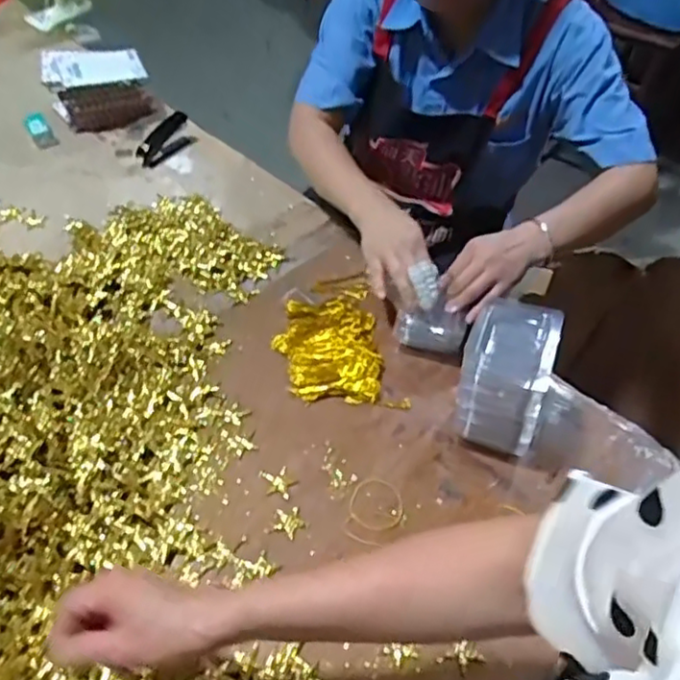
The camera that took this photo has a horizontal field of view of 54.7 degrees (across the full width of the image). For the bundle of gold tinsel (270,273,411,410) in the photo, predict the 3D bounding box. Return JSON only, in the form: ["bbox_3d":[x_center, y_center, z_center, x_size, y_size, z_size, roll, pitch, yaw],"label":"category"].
[{"bbox_3d":[-0.009,0.000,0.791,0.127,0.019,0.210,-9,50,-11],"label":"bundle of gold tinsel"}]

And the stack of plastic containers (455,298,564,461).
[{"bbox_3d":[0.169,0.041,0.683,0.086,0.138,0.103,17,50,11],"label":"stack of plastic containers"}]

